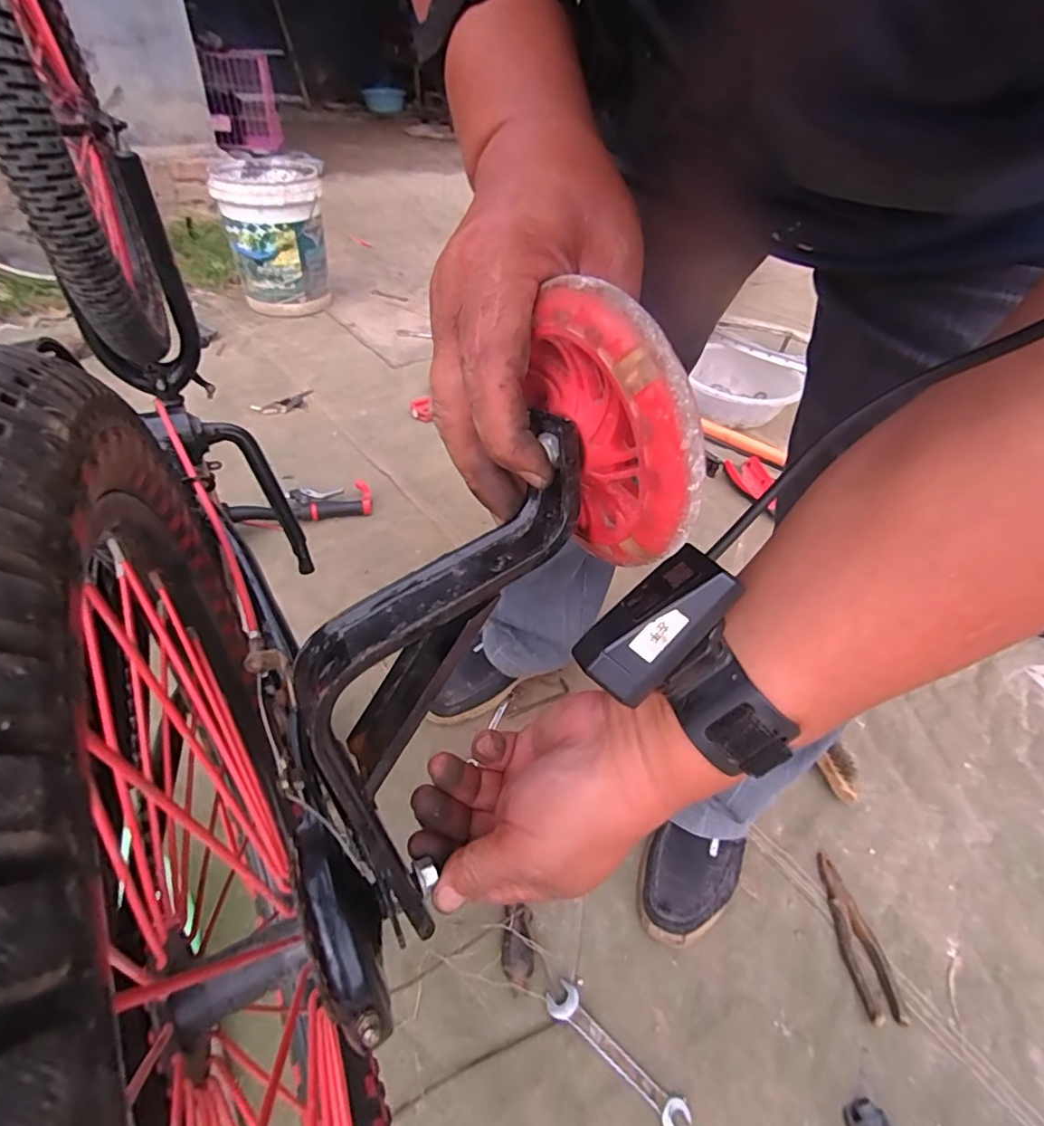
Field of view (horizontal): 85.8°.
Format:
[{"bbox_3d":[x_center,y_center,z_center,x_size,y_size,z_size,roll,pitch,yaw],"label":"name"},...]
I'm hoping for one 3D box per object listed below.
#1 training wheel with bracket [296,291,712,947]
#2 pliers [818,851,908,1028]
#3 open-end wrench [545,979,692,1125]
[{"bbox_3d":[-0.016,0.017,0.213,0.080,0.226,0.076,41,11,31],"label":"training wheel with bracket"},{"bbox_3d":[0.375,0.417,0.635,0.045,0.011,0.163,3,44,-4],"label":"pliers"},{"bbox_3d":[0.090,0.479,0.548,0.153,0.009,0.032,33,49,25],"label":"open-end wrench"}]

